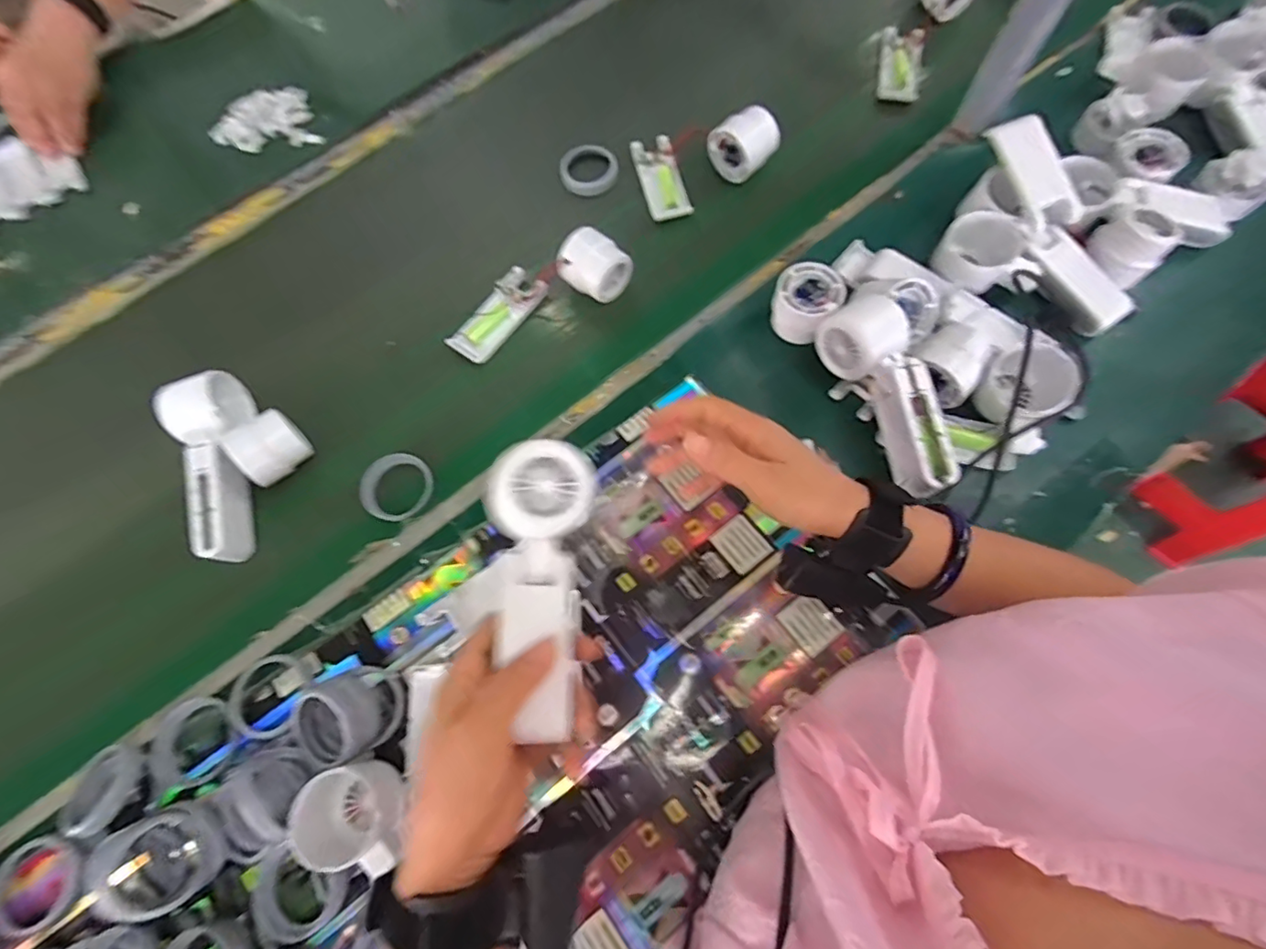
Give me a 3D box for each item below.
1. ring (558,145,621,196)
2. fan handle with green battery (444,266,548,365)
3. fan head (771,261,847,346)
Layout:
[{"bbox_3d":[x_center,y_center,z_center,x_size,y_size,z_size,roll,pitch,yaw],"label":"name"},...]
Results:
[{"bbox_3d":[-0.048,-0.331,0.603,0.064,0.017,0.054,-10,71,-1],"label":"ring"},{"bbox_3d":[-0.132,-0.156,0.542,0.042,0.023,0.105,35,76,13],"label":"fan handle with green battery"},{"bbox_3d":[0.152,-0.150,0.490,0.051,0.050,0.055,-1,71,2],"label":"fan head"}]

